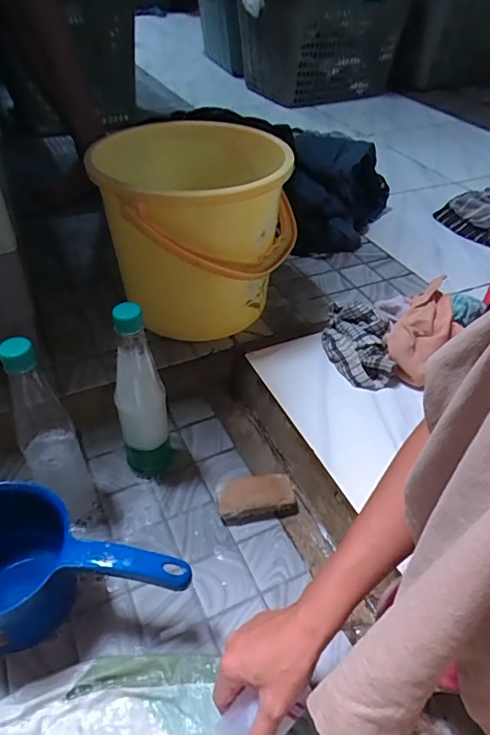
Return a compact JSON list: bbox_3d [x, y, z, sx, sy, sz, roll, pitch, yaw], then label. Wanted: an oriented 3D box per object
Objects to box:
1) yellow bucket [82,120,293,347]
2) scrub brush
[{"bbox_3d":[-0.076,-0.208,0.762,0.260,0.251,0.294,-7,43,-12],"label":"yellow bucket"},{"bbox_3d":[0.014,0.166,0.625,0.096,0.036,0.047,-5,42,-10],"label":"scrub brush"}]

